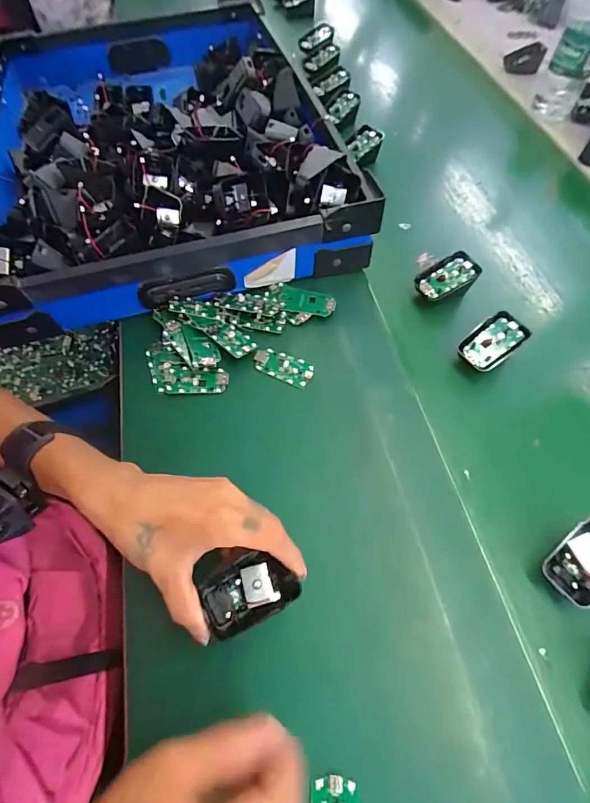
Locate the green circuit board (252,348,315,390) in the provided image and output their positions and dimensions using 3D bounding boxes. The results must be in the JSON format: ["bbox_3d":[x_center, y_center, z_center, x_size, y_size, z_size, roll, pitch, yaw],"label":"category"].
[{"bbox_3d":[-0.012,-0.036,0.438,0.063,0.008,0.030,19,60,12],"label":"green circuit board"}]

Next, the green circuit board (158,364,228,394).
[{"bbox_3d":[-0.105,-0.023,0.431,0.071,0.007,0.033,1,58,1],"label":"green circuit board"}]

